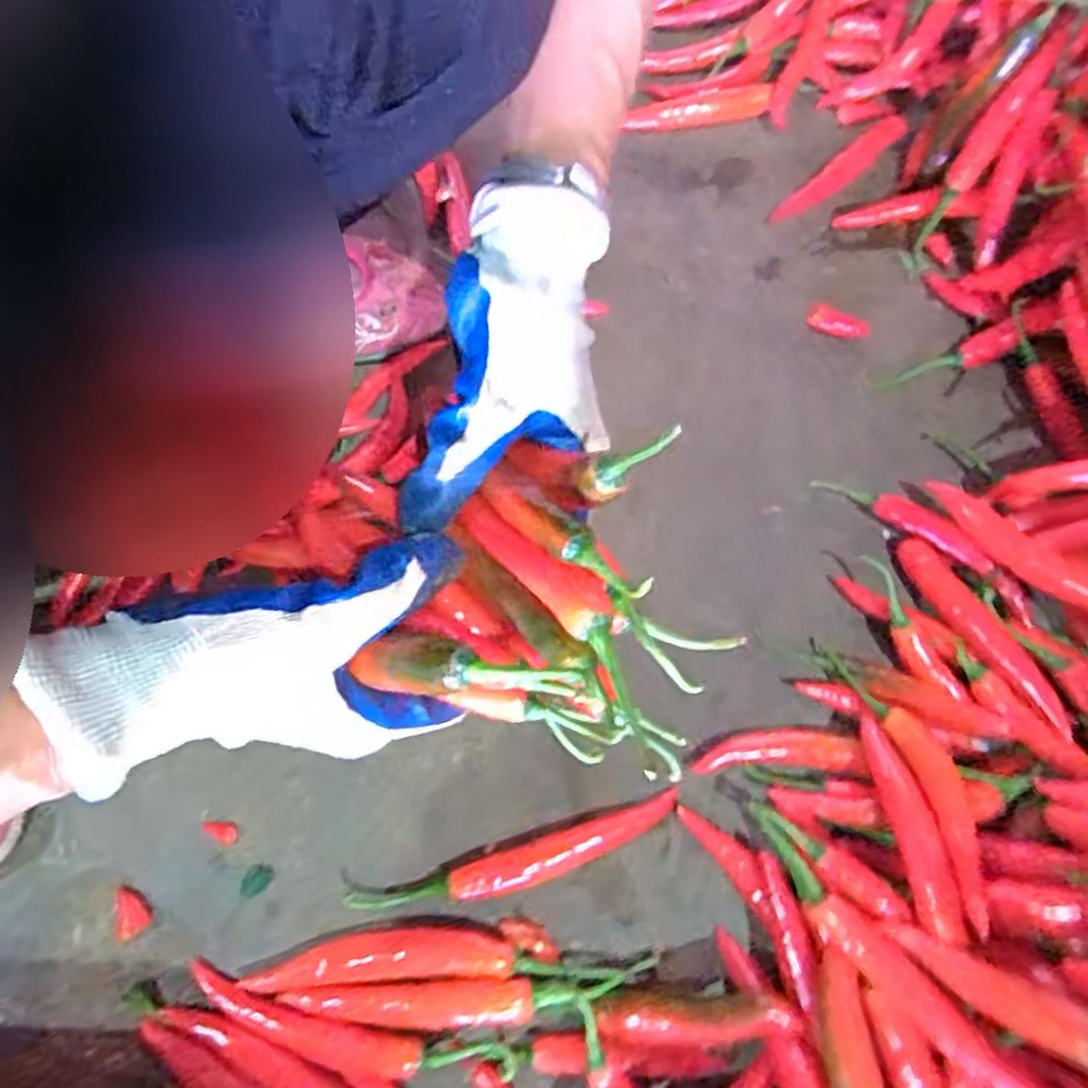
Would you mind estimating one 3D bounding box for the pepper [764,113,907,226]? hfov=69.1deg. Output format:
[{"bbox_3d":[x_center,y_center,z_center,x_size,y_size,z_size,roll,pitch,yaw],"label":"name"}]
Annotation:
[{"bbox_3d":[0.231,-0.292,0.615,0.137,0.015,0.025,-40,75,-15],"label":"pepper"}]

